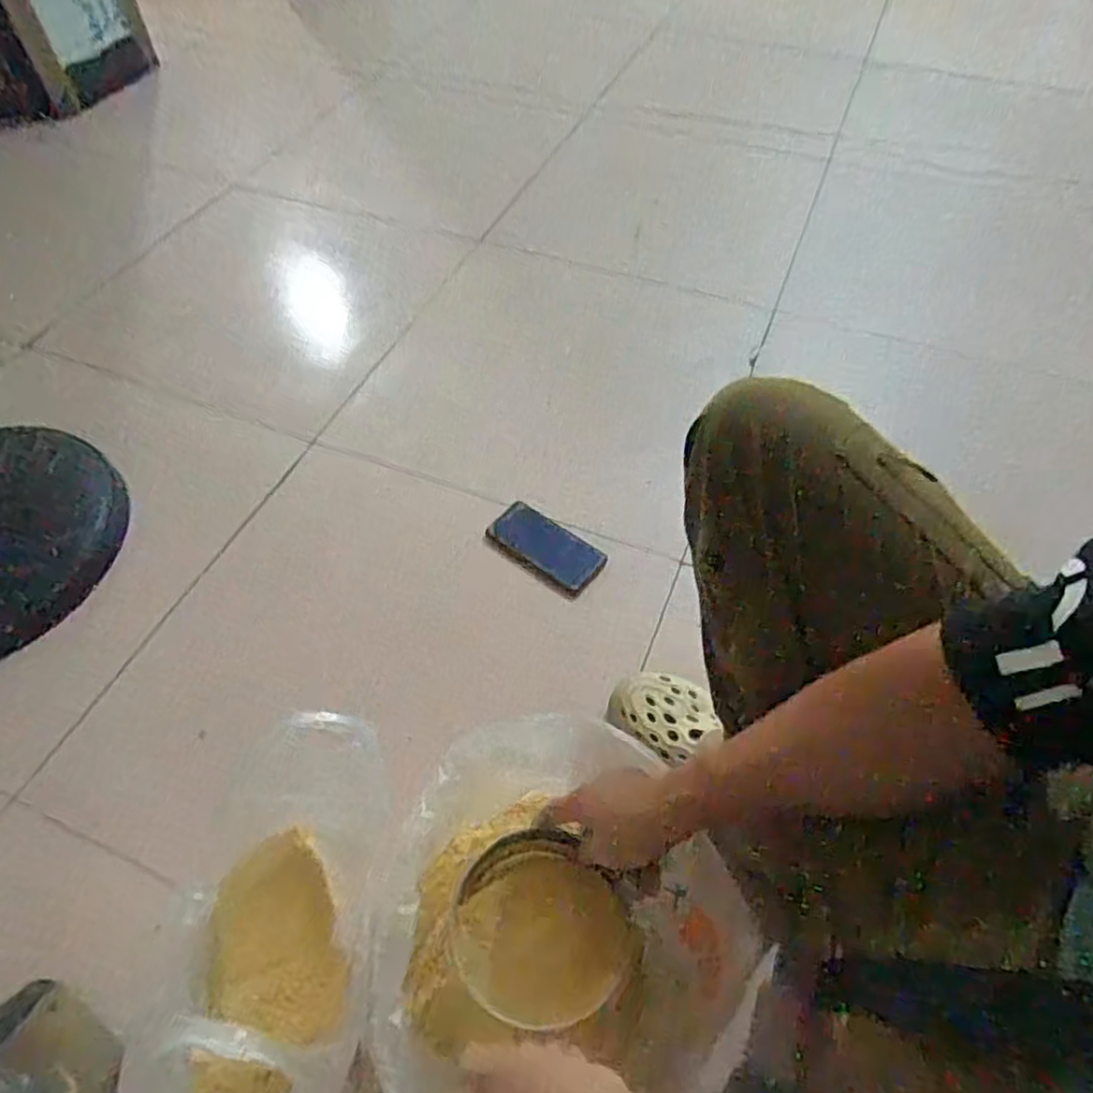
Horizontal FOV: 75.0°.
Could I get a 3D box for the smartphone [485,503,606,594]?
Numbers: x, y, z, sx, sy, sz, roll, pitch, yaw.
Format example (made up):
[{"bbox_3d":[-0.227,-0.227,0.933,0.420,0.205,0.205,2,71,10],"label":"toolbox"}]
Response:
[{"bbox_3d":[0.001,-0.001,1.009,0.159,0.010,0.073,34,76,8],"label":"smartphone"}]

